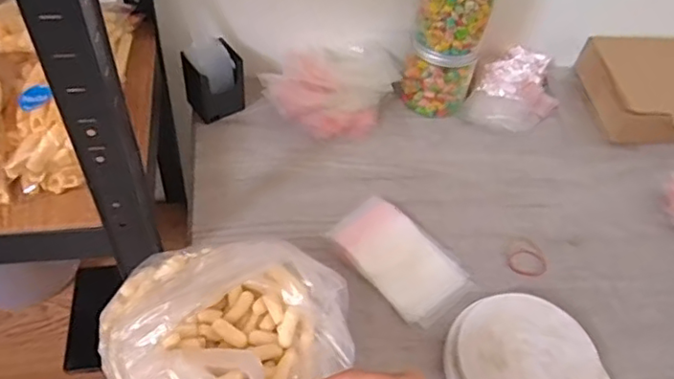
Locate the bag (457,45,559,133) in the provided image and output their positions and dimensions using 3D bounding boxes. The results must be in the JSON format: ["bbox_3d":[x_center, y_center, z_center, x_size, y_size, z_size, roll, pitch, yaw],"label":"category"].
[{"bbox_3d":[0.244,-0.136,0.808,0.094,0.052,0.146,38,57,22],"label":"bag"}]

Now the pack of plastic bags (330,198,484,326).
[{"bbox_3d":[0.070,0.072,0.642,0.151,0.020,0.093,39,57,23],"label":"pack of plastic bags"}]

